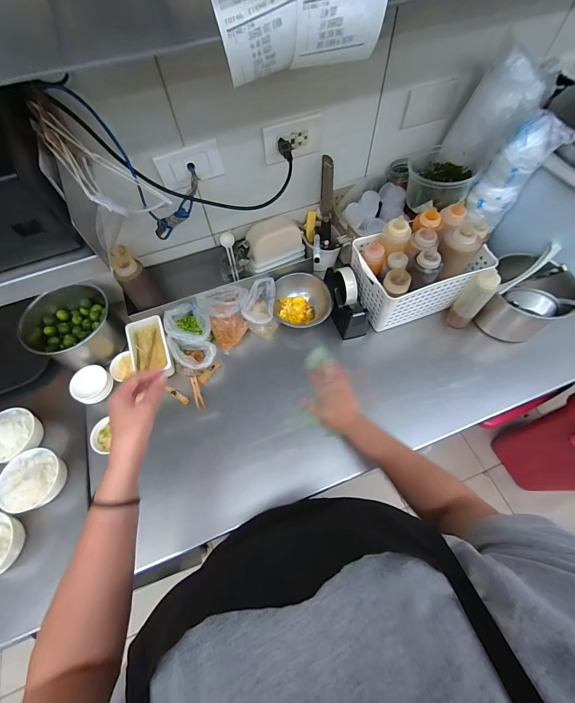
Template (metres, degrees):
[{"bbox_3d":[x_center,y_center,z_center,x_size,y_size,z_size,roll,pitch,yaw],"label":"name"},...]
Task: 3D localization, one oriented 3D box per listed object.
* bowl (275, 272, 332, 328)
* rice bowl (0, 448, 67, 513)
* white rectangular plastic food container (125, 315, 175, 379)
[{"bbox_3d":[0.035,-0.112,0.713,0.129,0.076,0.114,2,62,3],"label":"bowl"},{"bbox_3d":[-0.470,0.236,0.558,0.100,0.058,0.100,-1,62,2],"label":"rice bowl"},{"bbox_3d":[-0.294,-0.009,0.647,0.075,0.033,0.151,-21,63,-9],"label":"white rectangular plastic food container"}]

